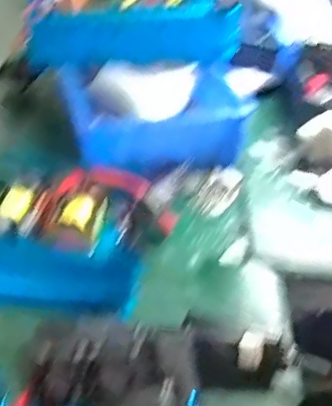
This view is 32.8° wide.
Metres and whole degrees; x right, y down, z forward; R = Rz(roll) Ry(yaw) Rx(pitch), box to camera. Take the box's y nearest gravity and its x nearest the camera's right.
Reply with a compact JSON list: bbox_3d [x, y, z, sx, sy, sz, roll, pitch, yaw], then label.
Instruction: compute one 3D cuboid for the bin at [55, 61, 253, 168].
[{"bbox_3d":[-0.012,-0.110,0.710,0.219,0.084,0.132,-3,38,-9],"label":"bin"}]

